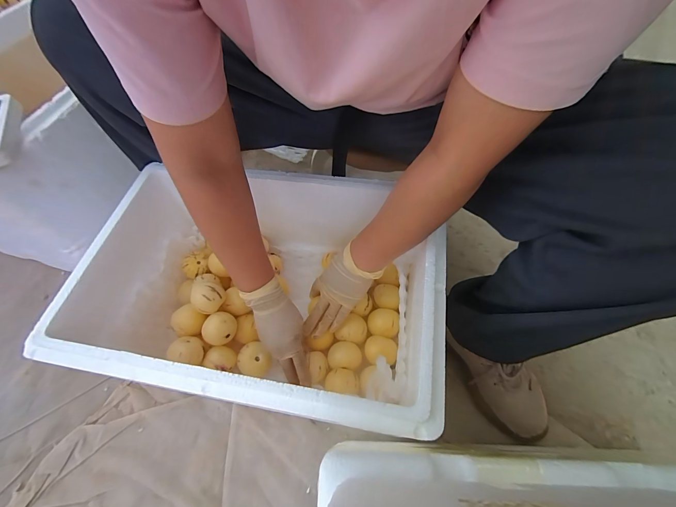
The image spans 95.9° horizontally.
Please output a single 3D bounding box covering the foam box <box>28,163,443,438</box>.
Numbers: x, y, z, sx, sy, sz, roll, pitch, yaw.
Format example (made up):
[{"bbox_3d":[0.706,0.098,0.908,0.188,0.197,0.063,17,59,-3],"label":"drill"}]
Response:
[{"bbox_3d":[-0.094,0.061,0.446,0.433,0.209,0.286,8,60,8],"label":"foam box"}]

